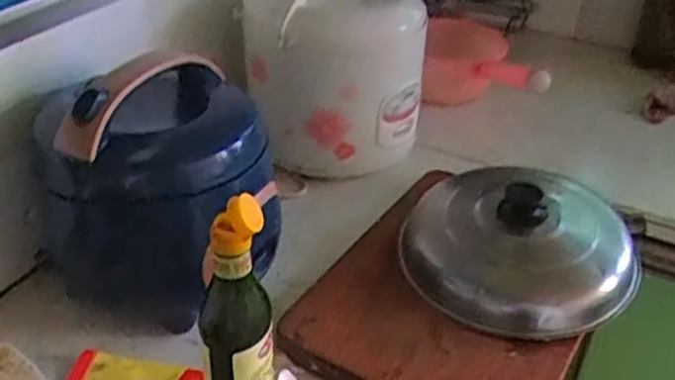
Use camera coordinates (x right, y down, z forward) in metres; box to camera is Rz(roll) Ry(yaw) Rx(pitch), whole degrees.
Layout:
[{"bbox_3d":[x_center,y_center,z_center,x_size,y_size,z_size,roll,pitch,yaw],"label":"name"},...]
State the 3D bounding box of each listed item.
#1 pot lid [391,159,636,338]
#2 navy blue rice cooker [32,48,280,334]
[{"bbox_3d":[0.209,0.058,0.812,0.252,0.087,0.225,16,37,19],"label":"pot lid"},{"bbox_3d":[-0.169,0.009,0.760,0.192,0.232,0.195,16,37,19],"label":"navy blue rice cooker"}]

